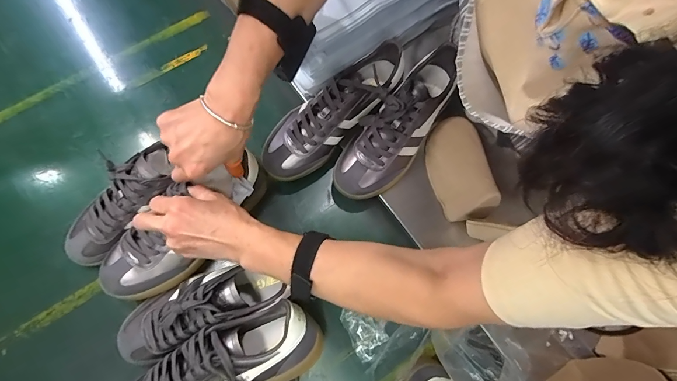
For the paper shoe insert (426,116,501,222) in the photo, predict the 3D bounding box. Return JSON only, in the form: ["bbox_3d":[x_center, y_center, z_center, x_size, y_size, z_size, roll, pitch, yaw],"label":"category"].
[{"bbox_3d":[0.178,-0.037,0.489,0.074,0.064,0.152,-9,76,-5],"label":"paper shoe insert"}]

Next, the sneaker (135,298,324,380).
[{"bbox_3d":[-0.142,0.221,0.410,0.249,0.092,0.103,-28,78,-9],"label":"sneaker"}]

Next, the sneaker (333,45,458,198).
[{"bbox_3d":[0.092,-0.096,0.474,0.089,0.086,0.250,42,78,8],"label":"sneaker"}]

